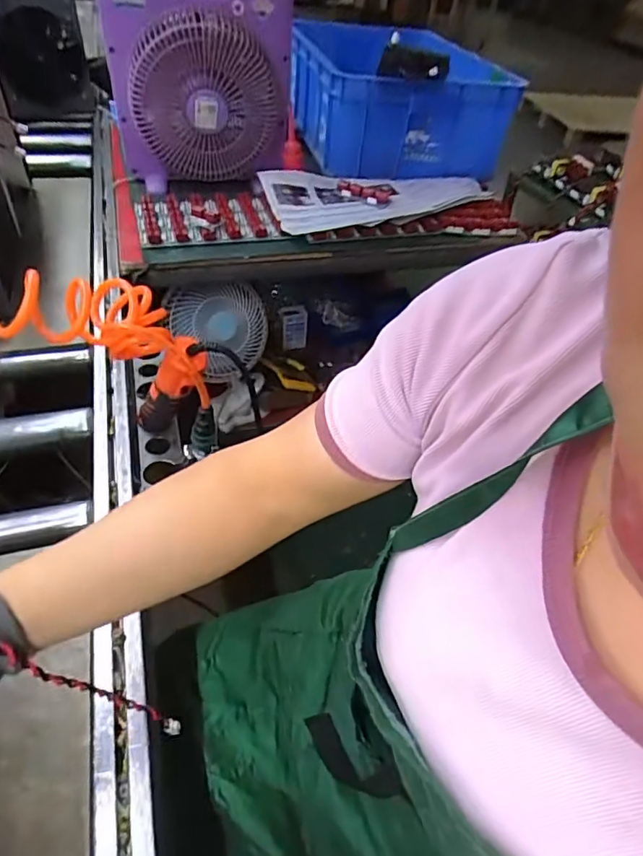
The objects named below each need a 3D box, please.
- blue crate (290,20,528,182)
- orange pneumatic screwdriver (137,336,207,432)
[{"bbox_3d":[0.185,-0.824,1.281,0.453,0.221,0.487,-6,47,-12],"label":"blue crate"},{"bbox_3d":[-0.172,-0.043,0.594,0.035,0.189,0.041,-39,91,-35],"label":"orange pneumatic screwdriver"}]

